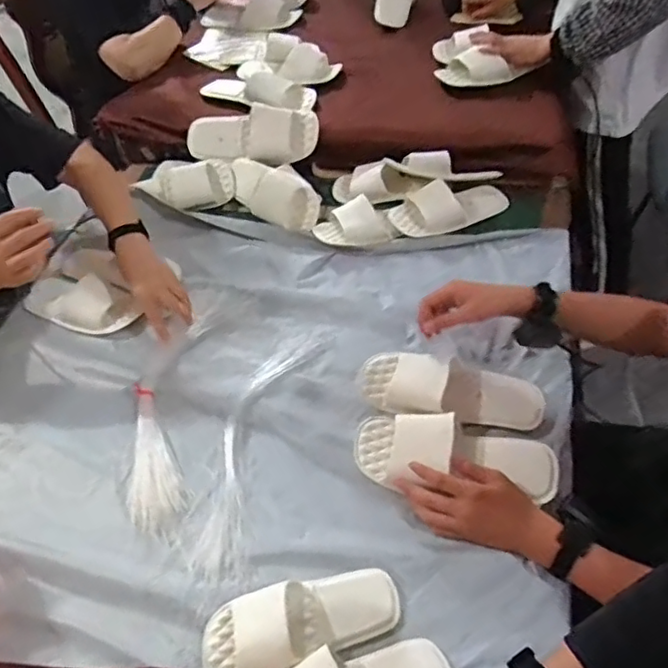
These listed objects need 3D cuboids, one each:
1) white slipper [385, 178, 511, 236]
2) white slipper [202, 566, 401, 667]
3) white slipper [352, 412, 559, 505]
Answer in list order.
[{"bbox_3d":[0.218,-0.234,1.141,0.225,0.074,0.095,-10,49,-2],"label":"white slipper"},{"bbox_3d":[-0.040,0.339,0.729,0.234,0.052,0.098,-17,50,-8],"label":"white slipper"},{"bbox_3d":[0.164,0.164,0.843,0.269,0.053,0.112,6,51,11],"label":"white slipper"}]

